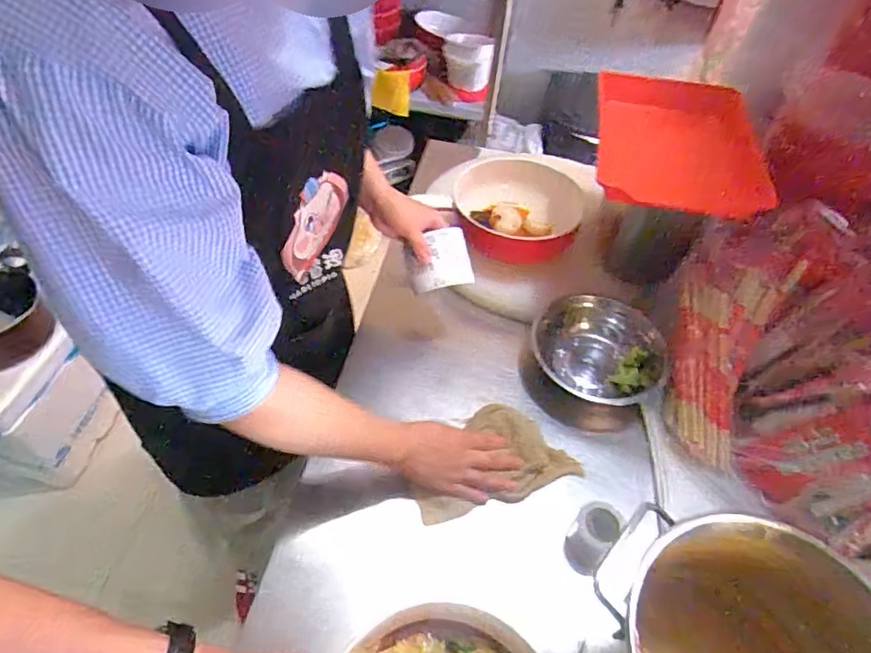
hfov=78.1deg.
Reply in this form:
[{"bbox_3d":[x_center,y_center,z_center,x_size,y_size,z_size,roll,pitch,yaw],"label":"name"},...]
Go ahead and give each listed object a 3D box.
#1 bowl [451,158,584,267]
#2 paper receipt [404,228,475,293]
[{"bbox_3d":[0.128,-0.179,0.887,0.200,0.089,0.210,3,50,-4],"label":"bowl"},{"bbox_3d":[0.004,-0.089,0.737,0.085,0.017,0.078,-12,78,13],"label":"paper receipt"}]

